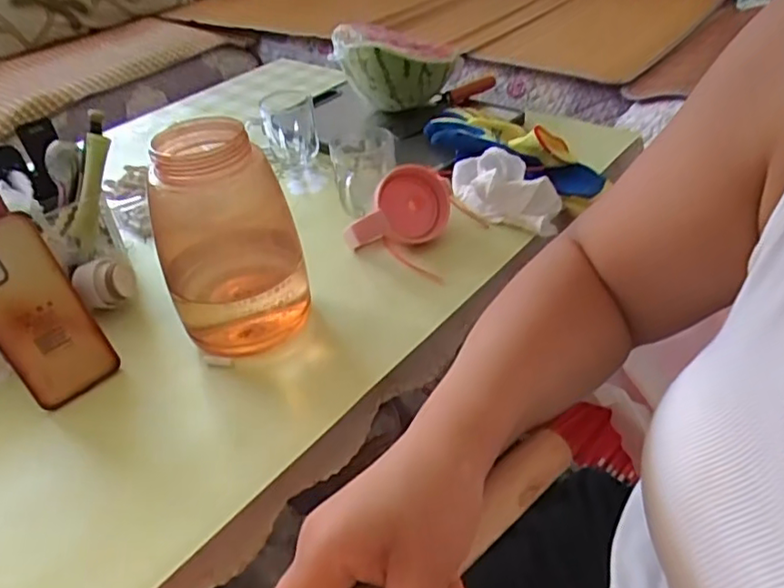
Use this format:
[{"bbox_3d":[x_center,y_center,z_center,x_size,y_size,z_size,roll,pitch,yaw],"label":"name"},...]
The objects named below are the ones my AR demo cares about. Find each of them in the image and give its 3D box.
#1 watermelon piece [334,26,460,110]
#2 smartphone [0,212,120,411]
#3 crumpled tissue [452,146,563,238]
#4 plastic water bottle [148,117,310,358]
[{"bbox_3d":[0.004,-0.370,0.986,0.187,0.112,0.166,-5,38,0],"label":"watermelon piece"},{"bbox_3d":[-0.313,0.016,0.537,0.078,0.163,0.016,-35,20,-27],"label":"smartphone"},{"bbox_3d":[0.135,-0.129,0.747,0.066,0.069,0.160,-31,44,-29],"label":"crumpled tissue"},{"bbox_3d":[-0.147,-0.041,0.557,0.120,0.204,0.102,-11,38,-7],"label":"plastic water bottle"}]

